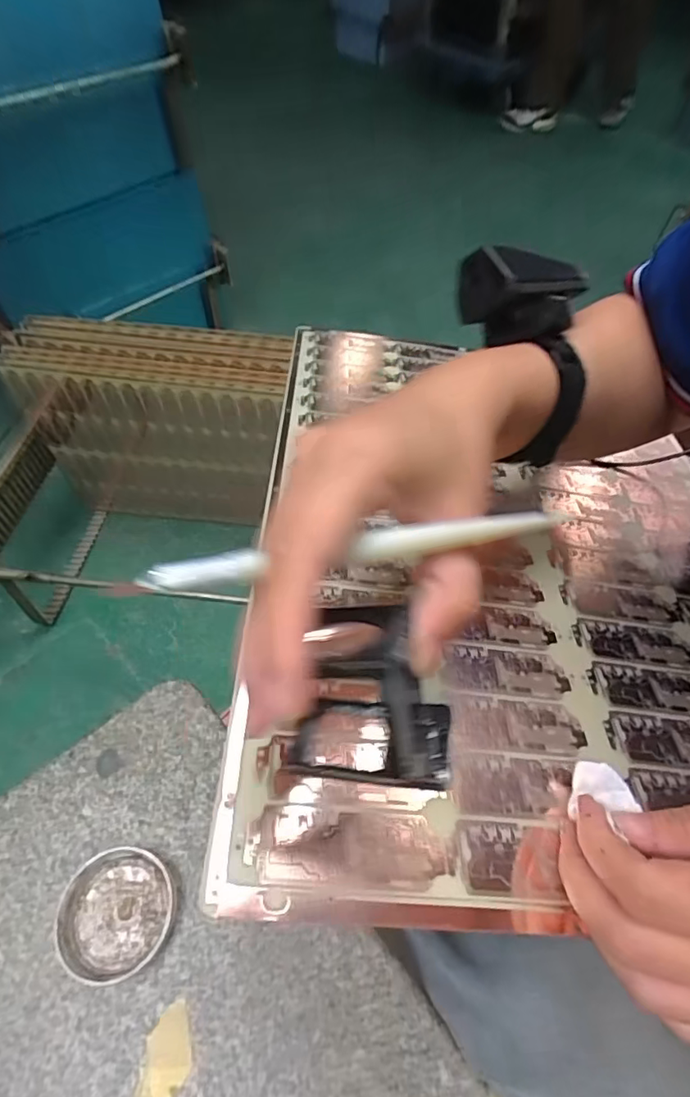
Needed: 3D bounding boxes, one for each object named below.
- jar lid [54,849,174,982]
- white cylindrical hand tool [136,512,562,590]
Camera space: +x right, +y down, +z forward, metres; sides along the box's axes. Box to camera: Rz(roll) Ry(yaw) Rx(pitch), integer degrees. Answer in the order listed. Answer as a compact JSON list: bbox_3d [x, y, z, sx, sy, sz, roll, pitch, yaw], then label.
[{"bbox_3d":[-0.119,0.190,0.277,0.056,0.010,0.056,1,54,-1],"label":"jar lid"},{"bbox_3d":[0.005,0.000,0.169,0.135,0.005,0.008,-8,55,-9],"label":"white cylindrical hand tool"}]

